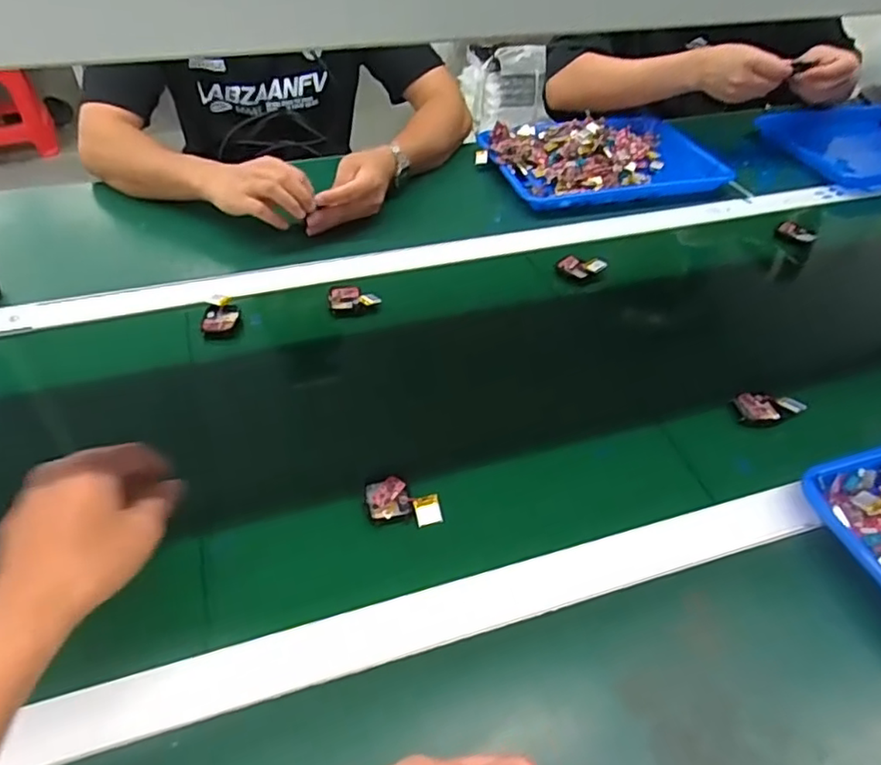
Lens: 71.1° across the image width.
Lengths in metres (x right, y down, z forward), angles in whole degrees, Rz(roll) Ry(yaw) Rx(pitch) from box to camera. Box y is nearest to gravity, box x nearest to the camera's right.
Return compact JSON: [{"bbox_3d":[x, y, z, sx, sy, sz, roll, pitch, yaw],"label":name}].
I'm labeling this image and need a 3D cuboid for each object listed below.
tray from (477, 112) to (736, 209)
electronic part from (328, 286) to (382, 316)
[{"bbox_3d":[0.243,-0.346,0.937,0.331,0.039,0.229,-11,43,-15],"label":"tray"},{"bbox_3d":[-0.097,-0.095,0.690,0.056,0.013,0.037,-2,42,-5],"label":"electronic part"}]

